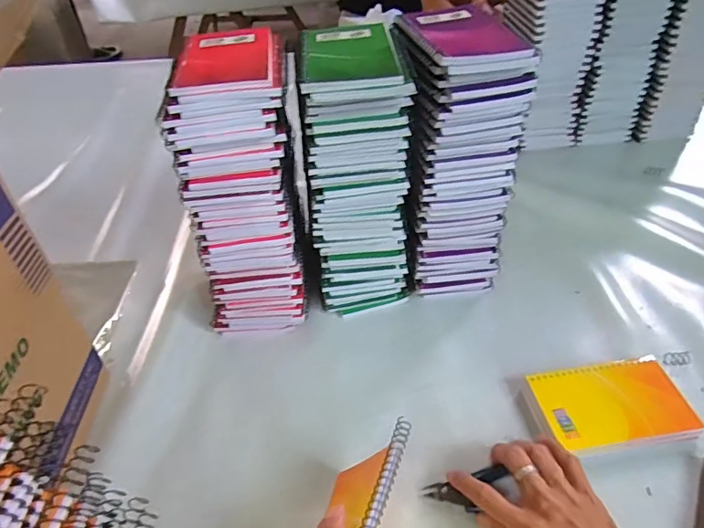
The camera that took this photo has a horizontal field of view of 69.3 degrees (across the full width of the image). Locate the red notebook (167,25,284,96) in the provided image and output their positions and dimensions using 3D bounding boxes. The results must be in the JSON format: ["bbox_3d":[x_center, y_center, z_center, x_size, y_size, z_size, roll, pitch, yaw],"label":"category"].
[{"bbox_3d":[-0.106,-0.178,0.441,0.087,0.012,0.123,-6,41,-3],"label":"red notebook"}]

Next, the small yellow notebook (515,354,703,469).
[{"bbox_3d":[0.233,0.134,0.462,0.139,0.021,0.091,-8,41,-5],"label":"small yellow notebook"}]

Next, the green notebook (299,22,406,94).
[{"bbox_3d":[-0.003,-0.179,0.436,0.081,0.013,0.119,-5,41,-1],"label":"green notebook"}]

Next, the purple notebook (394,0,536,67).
[{"bbox_3d":[0.098,-0.209,0.457,0.088,0.015,0.129,-12,41,-9],"label":"purple notebook"}]

